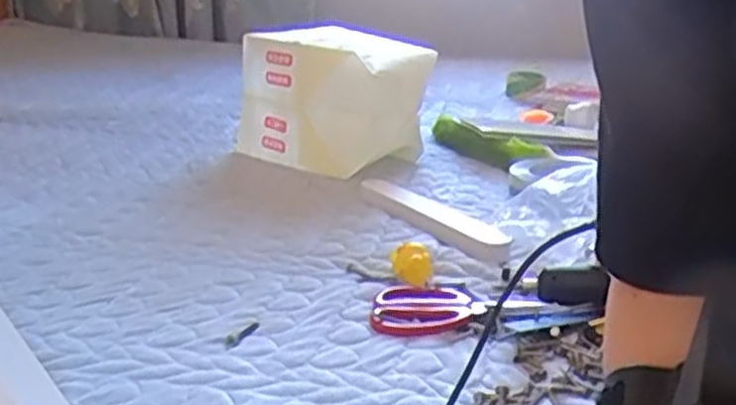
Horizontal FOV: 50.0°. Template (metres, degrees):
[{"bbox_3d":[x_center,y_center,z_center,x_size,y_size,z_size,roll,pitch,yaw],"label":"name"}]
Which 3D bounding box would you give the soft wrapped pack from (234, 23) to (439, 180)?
[{"bbox_3d":[-0.051,-0.149,1.136,0.175,0.181,0.240,-15,24,-42],"label":"soft wrapped pack"}]

